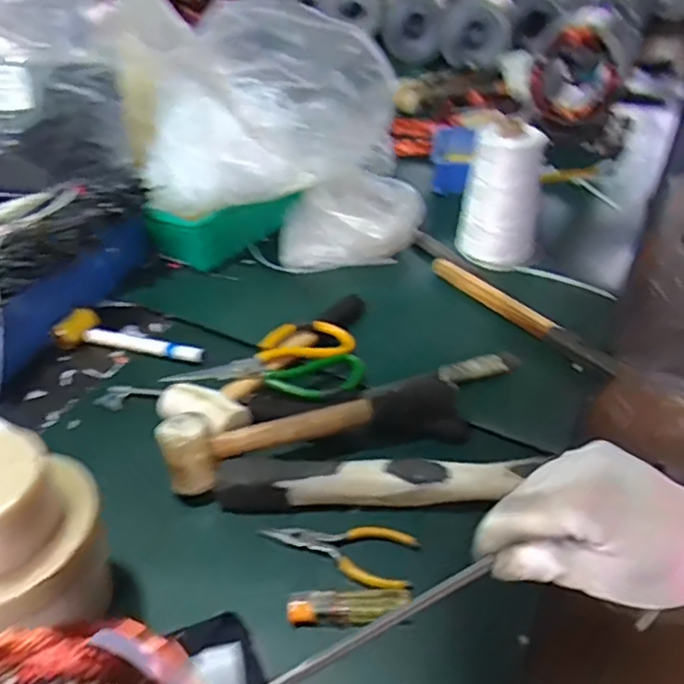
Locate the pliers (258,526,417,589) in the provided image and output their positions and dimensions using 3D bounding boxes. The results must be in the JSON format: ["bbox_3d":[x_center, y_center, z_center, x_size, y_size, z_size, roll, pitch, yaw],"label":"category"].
[{"bbox_3d":[-0.004,0.162,0.485,0.120,0.014,0.048,9,40,11],"label":"pliers"}]

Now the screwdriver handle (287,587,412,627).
[{"bbox_3d":[0.005,0.189,0.445,0.085,0.019,0.024,-5,39,-5],"label":"screwdriver handle"}]

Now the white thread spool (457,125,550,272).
[{"bbox_3d":[0.201,-0.180,0.780,0.093,0.177,0.095,10,40,12],"label":"white thread spool"}]

